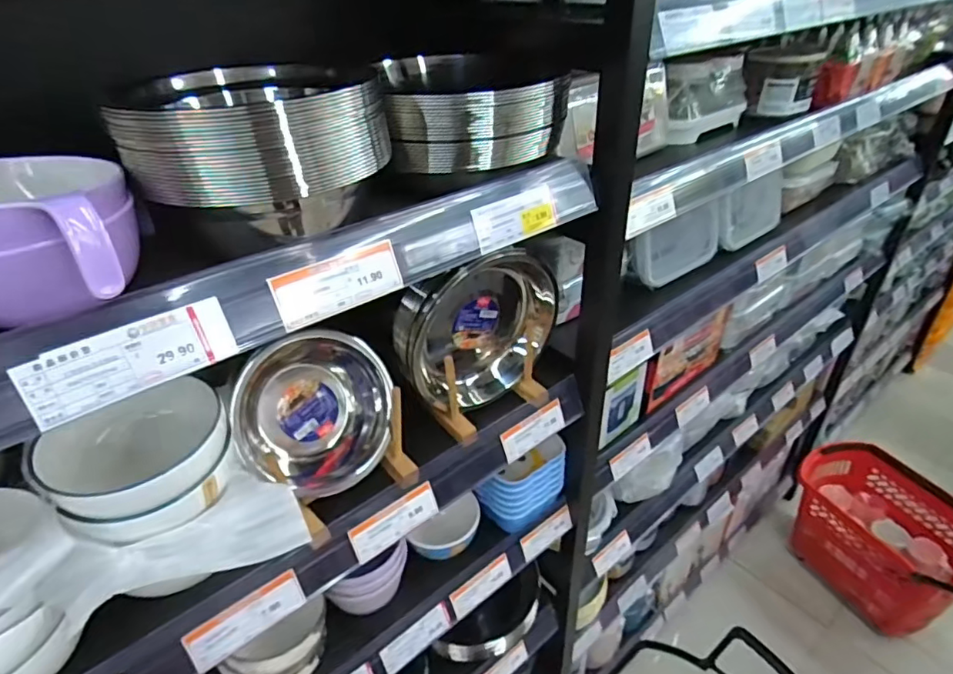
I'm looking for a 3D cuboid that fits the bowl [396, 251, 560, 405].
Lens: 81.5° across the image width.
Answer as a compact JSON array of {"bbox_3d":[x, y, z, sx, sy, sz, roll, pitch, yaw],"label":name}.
[{"bbox_3d":[0.000,-0.007,0.619,0.184,0.147,0.085,-29,42,-33],"label":"bowl"}]

